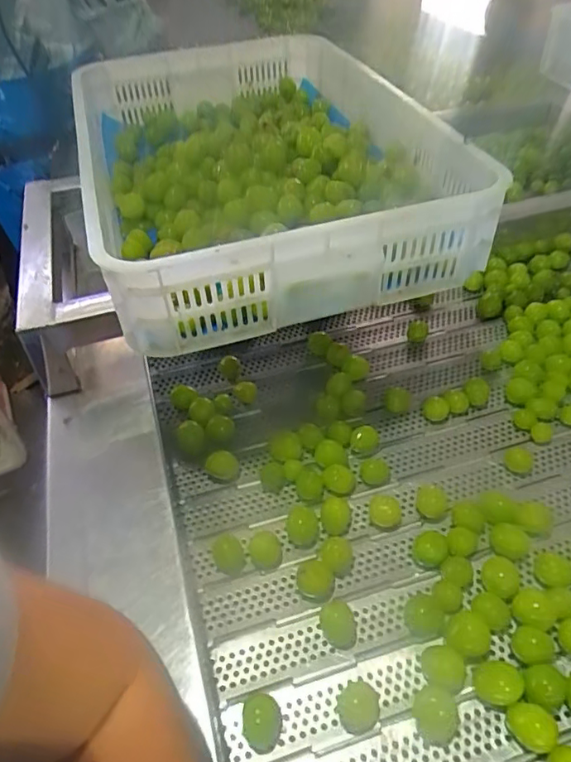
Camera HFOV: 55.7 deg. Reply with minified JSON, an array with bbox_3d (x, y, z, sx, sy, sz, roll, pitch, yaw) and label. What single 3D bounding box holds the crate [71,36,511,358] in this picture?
[{"bbox_3d":[-0.040,-0.315,0.724,0.431,0.134,0.644,-10,49,-14],"label":"crate"}]

